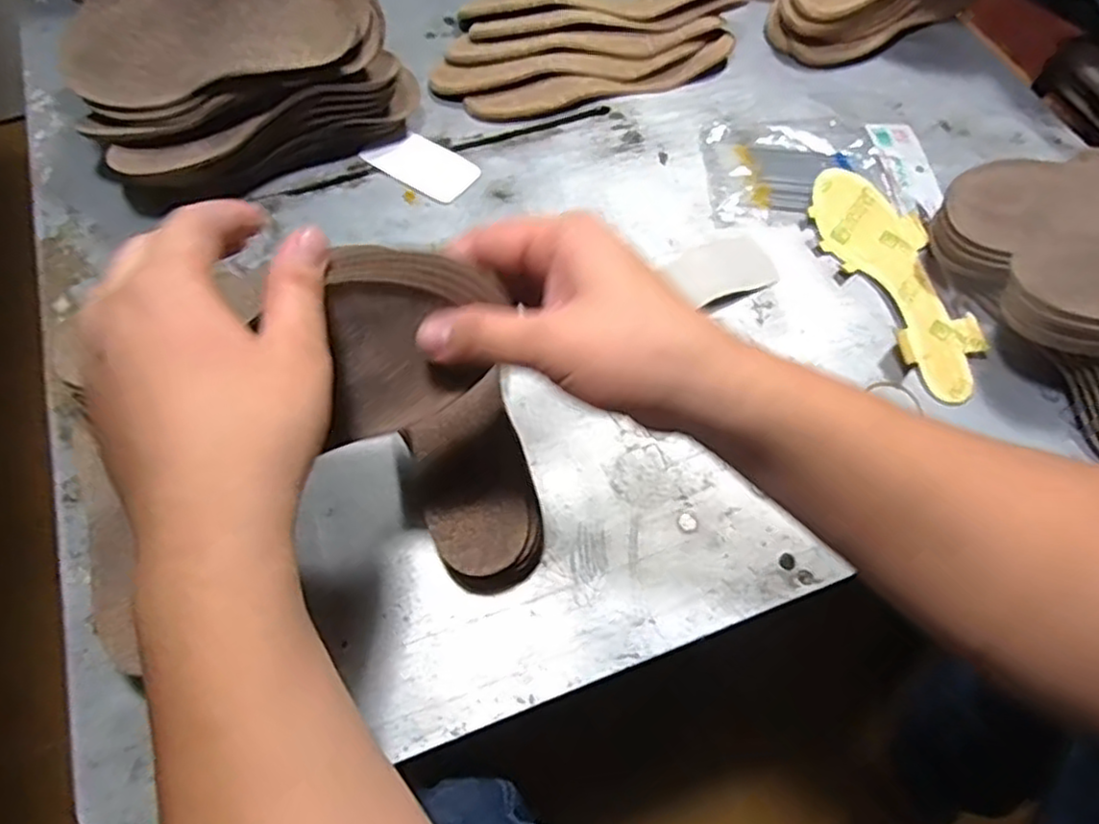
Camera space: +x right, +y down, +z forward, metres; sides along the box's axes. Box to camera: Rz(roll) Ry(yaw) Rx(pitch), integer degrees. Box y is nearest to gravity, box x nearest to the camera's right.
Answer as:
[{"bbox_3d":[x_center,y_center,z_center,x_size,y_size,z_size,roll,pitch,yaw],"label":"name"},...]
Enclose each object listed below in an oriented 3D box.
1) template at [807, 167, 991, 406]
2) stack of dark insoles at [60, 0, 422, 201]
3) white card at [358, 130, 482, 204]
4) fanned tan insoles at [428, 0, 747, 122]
[{"bbox_3d":[0.283,-0.109,0.563,0.084,0.017,0.214,-16,65,-9],"label":"template"},{"bbox_3d":[-0.243,-0.272,0.569,0.250,0.136,0.142,-22,66,-11],"label":"stack of dark insoles"},{"bbox_3d":[-0.110,-0.217,0.619,0.094,0.004,0.055,33,67,14],"label":"white card"},{"bbox_3d":[0.035,-0.328,0.649,0.279,0.052,0.115,2,63,0],"label":"fanned tan insoles"}]

